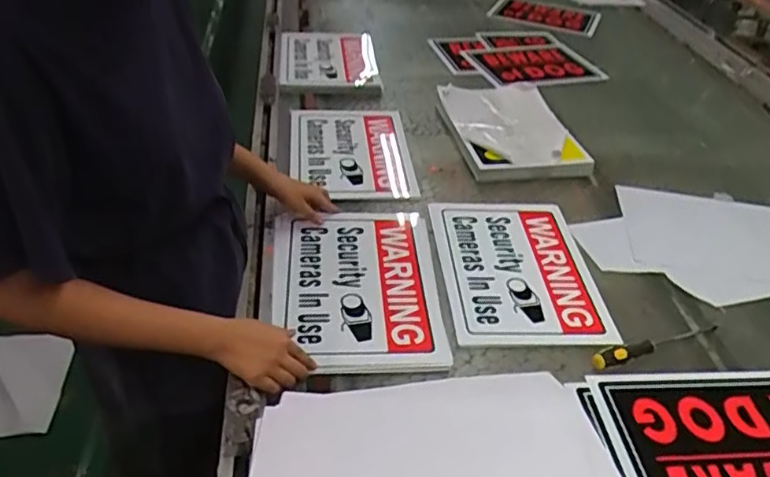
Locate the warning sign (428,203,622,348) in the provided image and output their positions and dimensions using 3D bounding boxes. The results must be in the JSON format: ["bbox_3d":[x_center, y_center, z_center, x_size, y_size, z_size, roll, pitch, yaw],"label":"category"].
[{"bbox_3d":[0.224,0.044,1.043,0.257,0.008,0.364,2,38,-5],"label":"warning sign"}]

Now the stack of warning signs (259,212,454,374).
[{"bbox_3d":[-0.054,0.065,0.969,0.273,0.016,0.357,0,38,-6],"label":"stack of warning signs"}]

